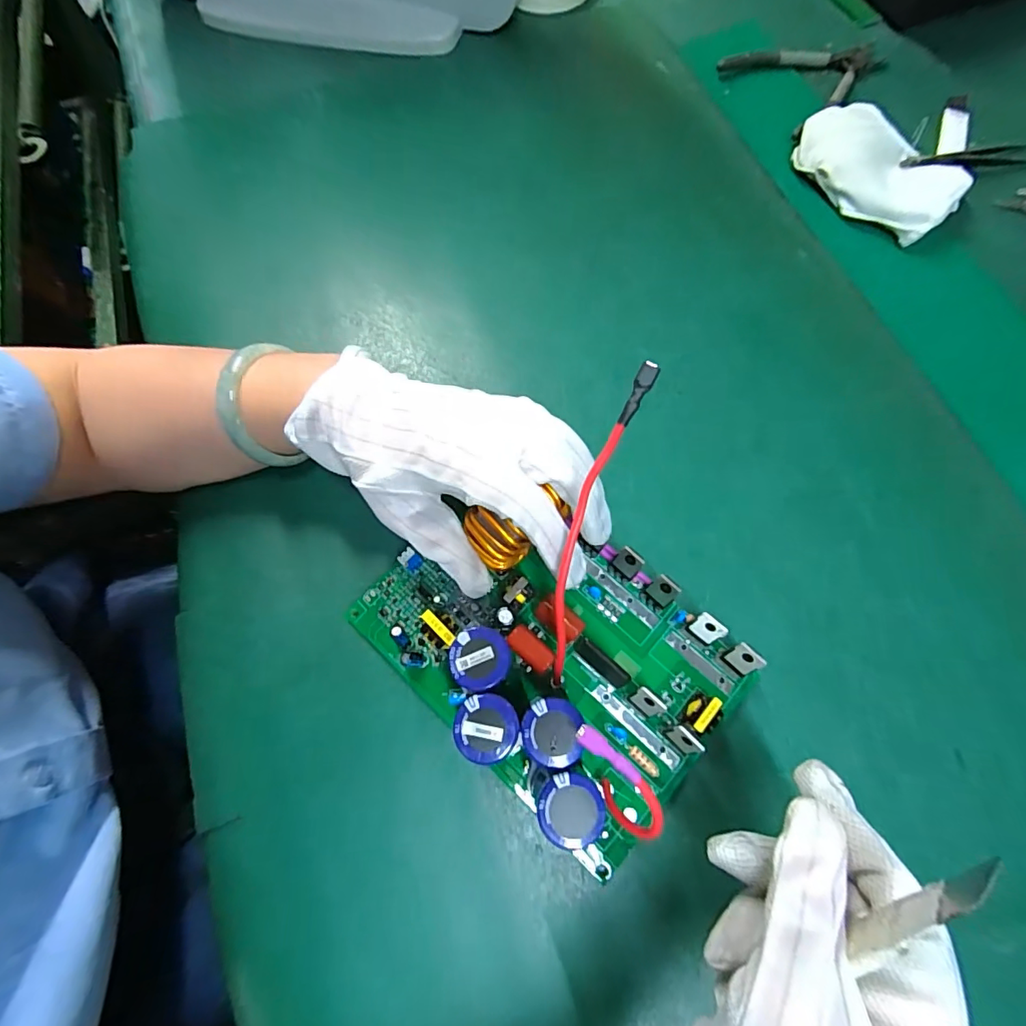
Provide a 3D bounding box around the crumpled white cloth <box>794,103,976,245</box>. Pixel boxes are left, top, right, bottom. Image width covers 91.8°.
[{"bbox_3d":[0.291,-0.276,0.399,0.087,0.025,0.129,-42,75,-12],"label":"crumpled white cloth"}]

